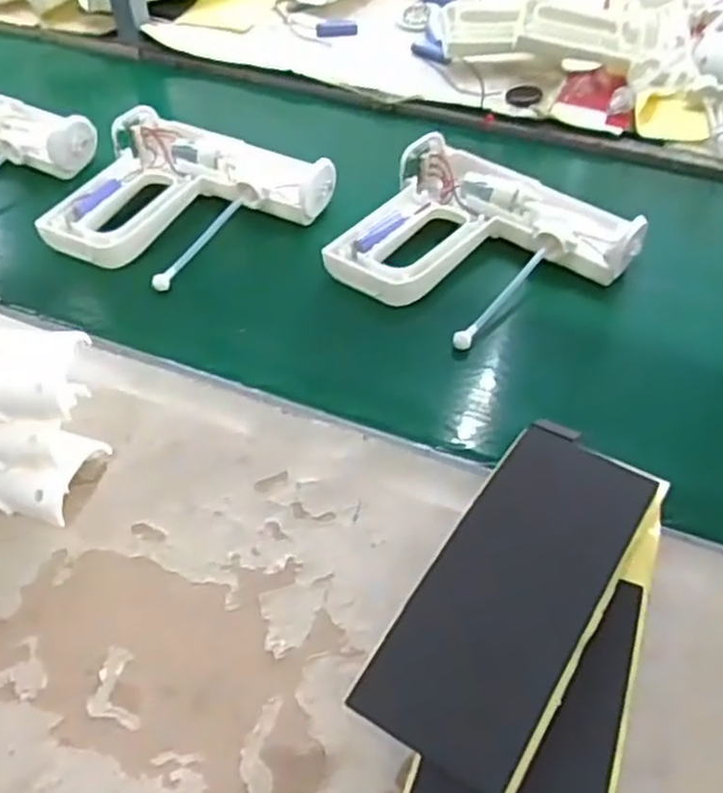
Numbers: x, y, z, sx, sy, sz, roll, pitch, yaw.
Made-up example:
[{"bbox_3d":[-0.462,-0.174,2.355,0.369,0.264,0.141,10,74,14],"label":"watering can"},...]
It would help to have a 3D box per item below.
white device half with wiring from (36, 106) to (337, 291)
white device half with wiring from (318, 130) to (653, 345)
[{"bbox_3d":[-0.156,-0.177,0.676,0.214,0.037,0.180,20,56,15],"label":"white device half with wiring"},{"bbox_3d":[0.097,-0.129,0.626,0.211,0.035,0.175,32,59,25],"label":"white device half with wiring"}]

